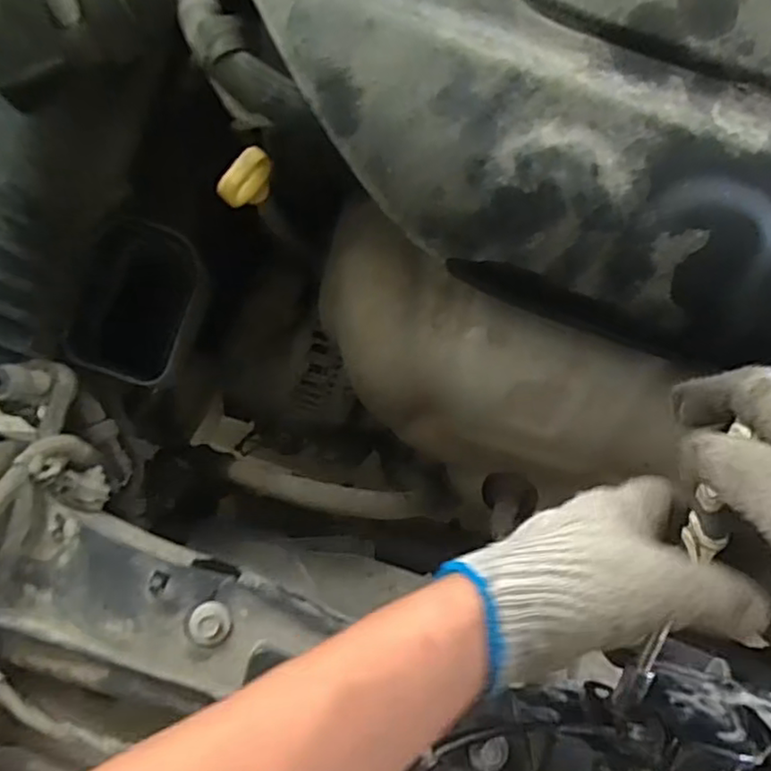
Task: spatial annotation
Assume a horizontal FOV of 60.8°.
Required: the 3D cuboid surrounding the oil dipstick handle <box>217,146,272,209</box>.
[{"bbox_3d":[-0.076,-0.111,0.363,0.011,0.040,0.033,43,83,1],"label":"oil dipstick handle"}]

